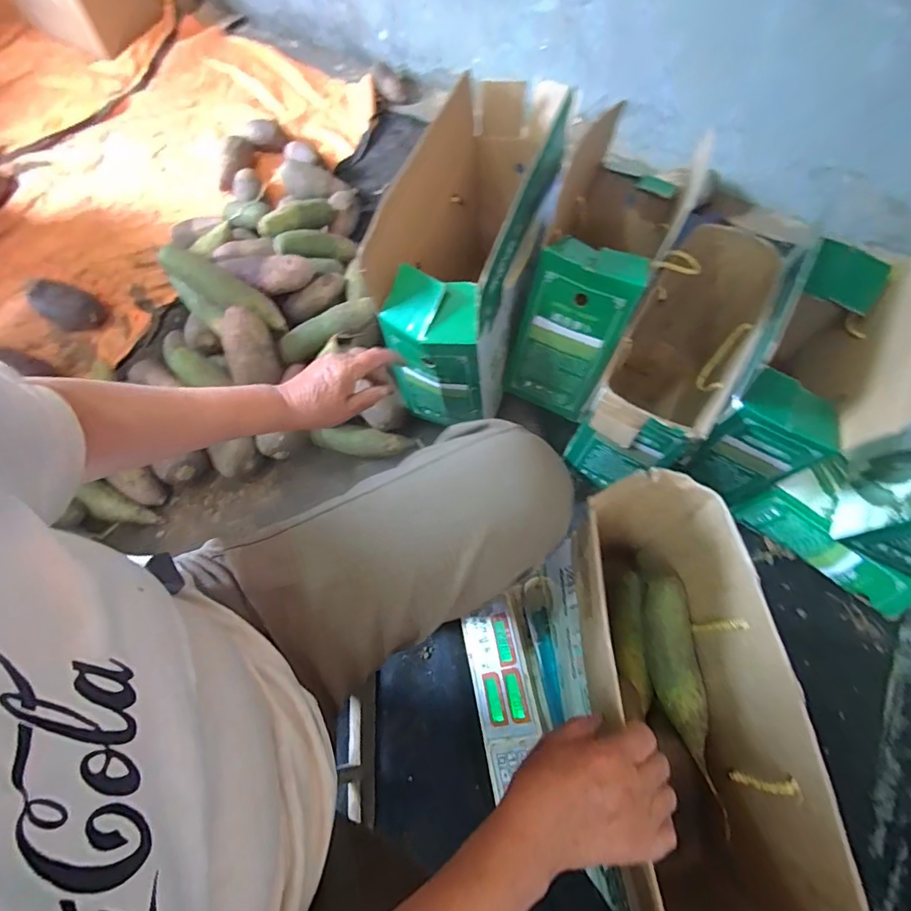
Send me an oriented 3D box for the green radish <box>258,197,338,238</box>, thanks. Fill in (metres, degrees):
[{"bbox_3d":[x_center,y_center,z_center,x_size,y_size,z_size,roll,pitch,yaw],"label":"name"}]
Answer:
[{"bbox_3d":[-0.311,-0.485,0.973,0.056,0.055,0.192,32,44,13],"label":"green radish"}]

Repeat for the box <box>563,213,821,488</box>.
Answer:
[{"bbox_3d":[0.346,-0.142,0.771,0.181,0.306,0.373,27,67,11],"label":"box"}]

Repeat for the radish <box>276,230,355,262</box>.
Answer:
[{"bbox_3d":[-0.273,-0.416,0.955,0.163,0.044,0.046,-12,62,-37],"label":"radish"}]

